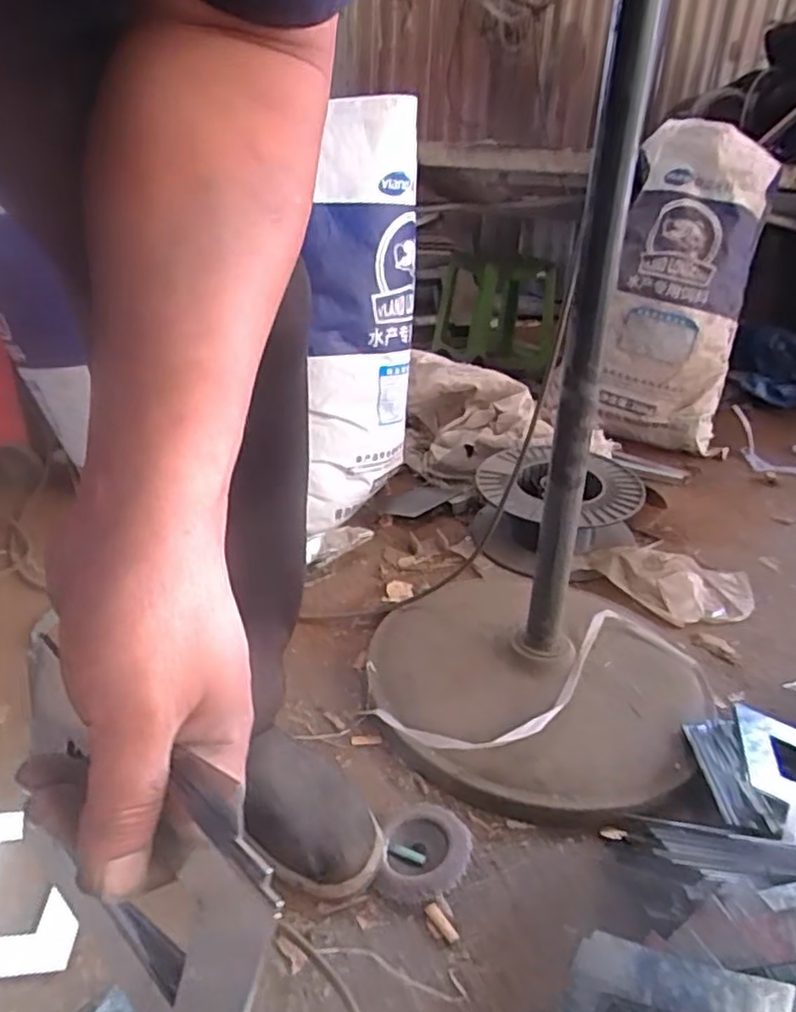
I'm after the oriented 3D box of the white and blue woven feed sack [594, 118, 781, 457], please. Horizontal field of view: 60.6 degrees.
[{"bbox_3d":[0.606,-0.447,1.469,0.267,0.610,0.205,12,27,18],"label":"white and blue woven feed sack"}]

